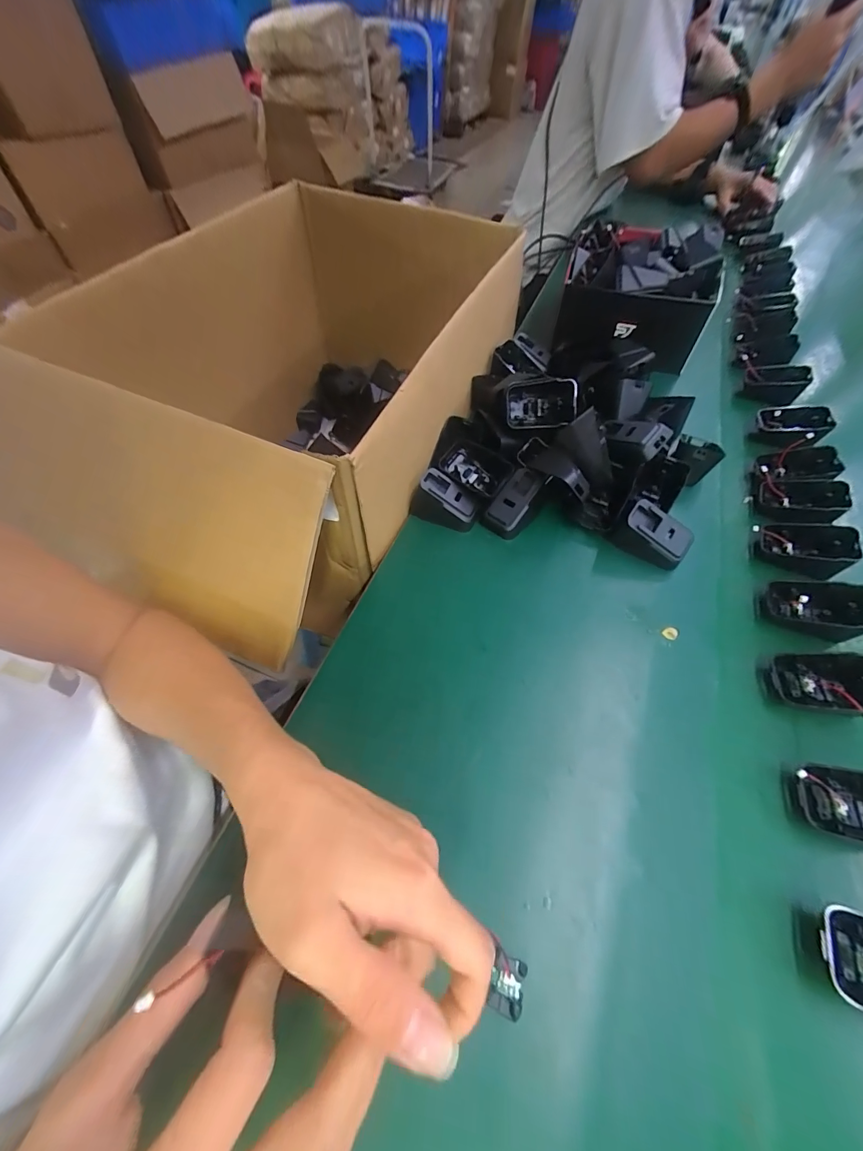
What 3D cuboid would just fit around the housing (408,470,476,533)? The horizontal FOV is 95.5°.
[{"bbox_3d":[0.013,-0.075,0.394,0.065,0.038,0.034,24,59,16],"label":"housing"}]

